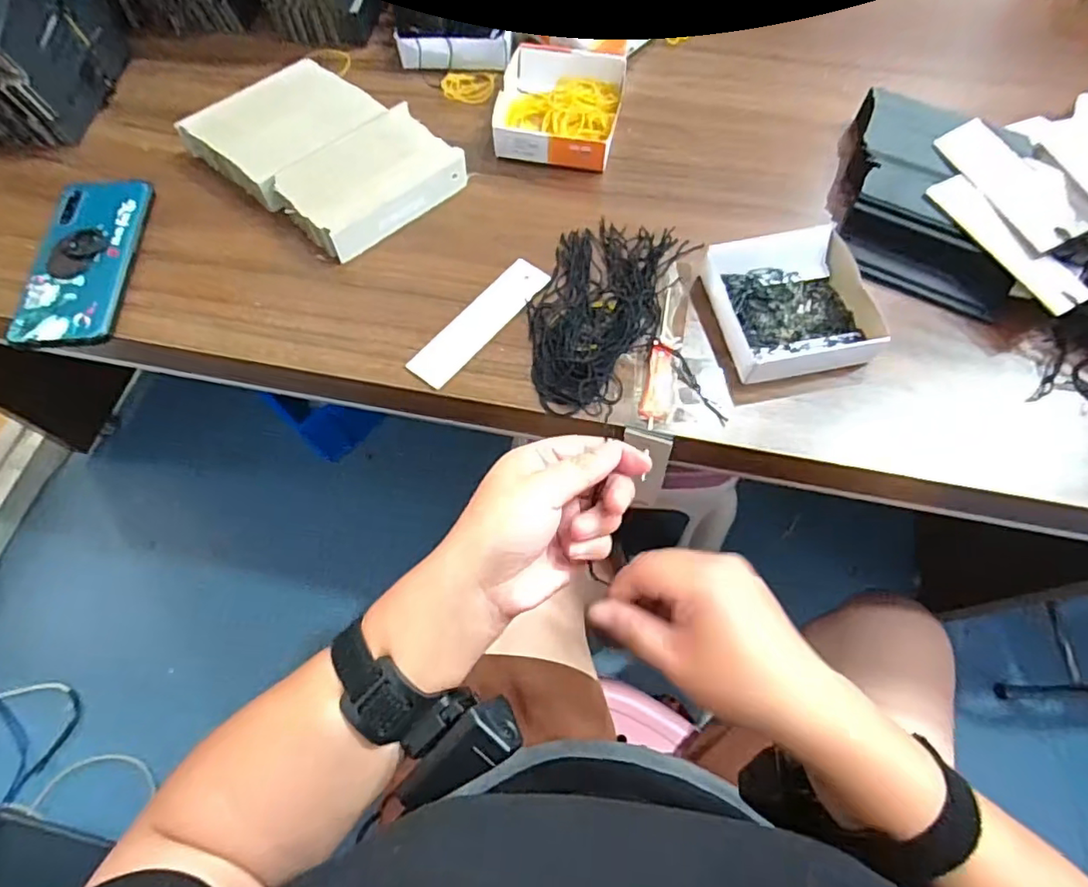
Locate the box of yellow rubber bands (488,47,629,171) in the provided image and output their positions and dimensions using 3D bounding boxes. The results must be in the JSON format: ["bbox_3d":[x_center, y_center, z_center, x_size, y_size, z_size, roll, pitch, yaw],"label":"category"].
[{"bbox_3d":[0.013,-0.291,0.506,0.102,0.033,0.121,12,66,7],"label":"box of yellow rubber bands"}]

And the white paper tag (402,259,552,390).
[{"bbox_3d":[-0.046,-0.092,0.428,0.033,0.004,0.126,37,71,15],"label":"white paper tag"}]

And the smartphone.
[{"bbox_3d":[-0.361,-0.144,0.453,0.071,0.018,0.159,-2,65,0],"label":"smartphone"}]

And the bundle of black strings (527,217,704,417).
[{"bbox_3d":[0.037,-0.105,0.427,0.090,0.016,0.174,22,68,11],"label":"bundle of black strings"}]

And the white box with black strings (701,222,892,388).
[{"bbox_3d":[0.176,-0.104,0.417,0.105,0.026,0.113,-13,65,-5],"label":"white box with black strings"}]

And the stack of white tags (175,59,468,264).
[{"bbox_3d":[-0.182,-0.243,0.483,0.200,0.039,0.139,40,72,18],"label":"stack of white tags"}]

